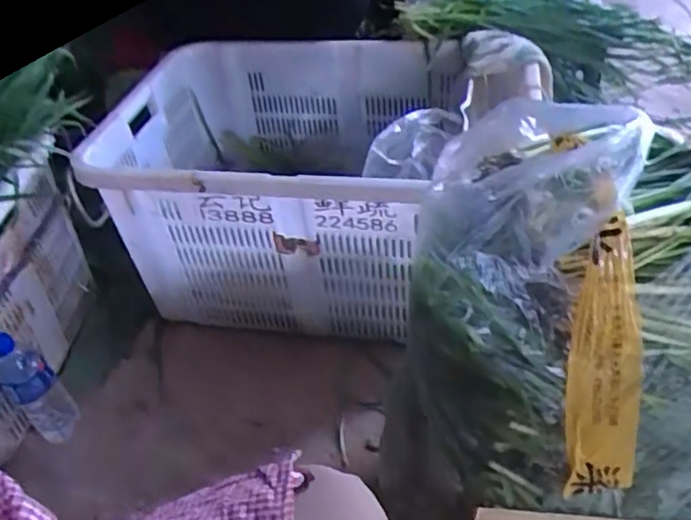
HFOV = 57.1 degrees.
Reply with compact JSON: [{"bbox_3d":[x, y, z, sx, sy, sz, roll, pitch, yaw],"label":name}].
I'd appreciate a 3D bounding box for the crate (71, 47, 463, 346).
[{"bbox_3d":[-0.108,-0.138,1.116,0.577,0.323,0.453,4,42,12],"label":"crate"}]

